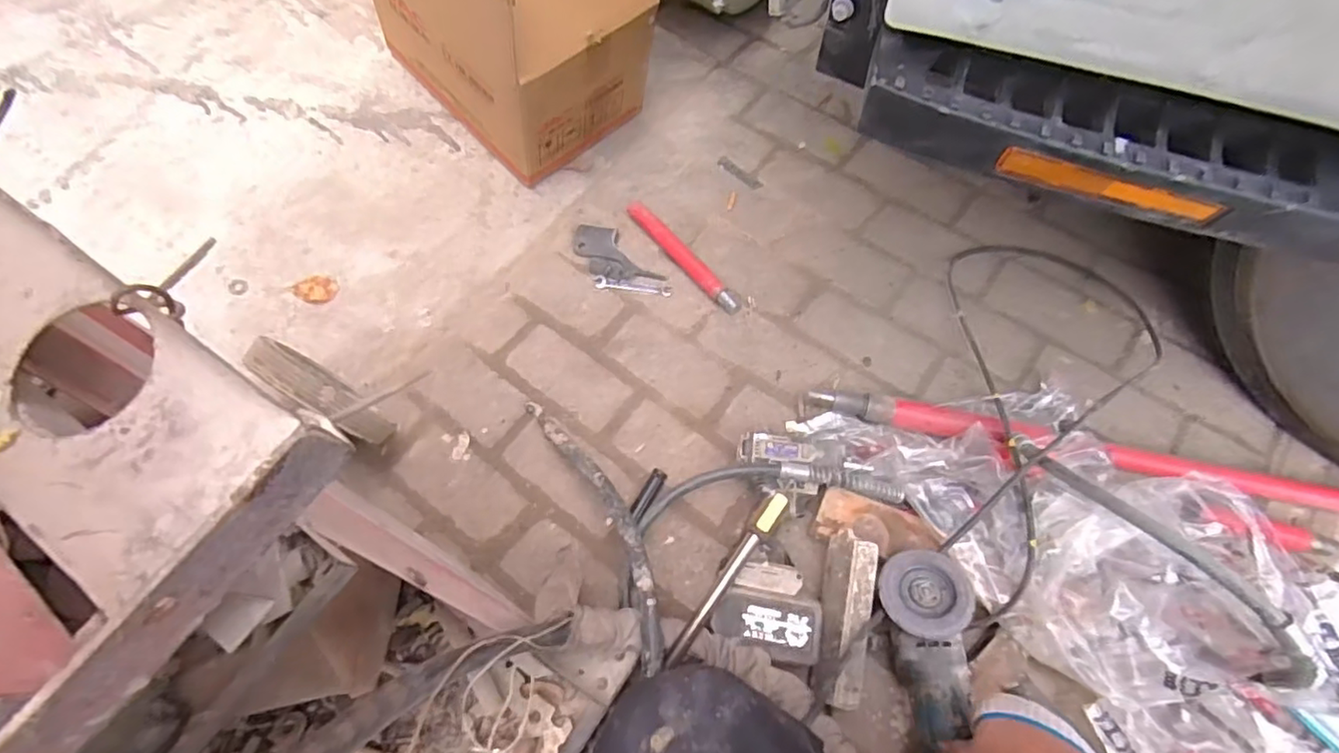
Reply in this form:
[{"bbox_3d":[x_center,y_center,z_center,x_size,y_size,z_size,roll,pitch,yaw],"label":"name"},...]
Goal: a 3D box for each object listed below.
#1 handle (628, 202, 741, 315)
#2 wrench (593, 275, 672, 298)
[{"bbox_3d":[0.019,-0.183,0.941,0.036,0.030,0.242,-40,69,-15],"label":"handle"},{"bbox_3d":[-0.056,-0.136,0.936,0.117,0.009,0.018,7,64,7],"label":"wrench"}]

